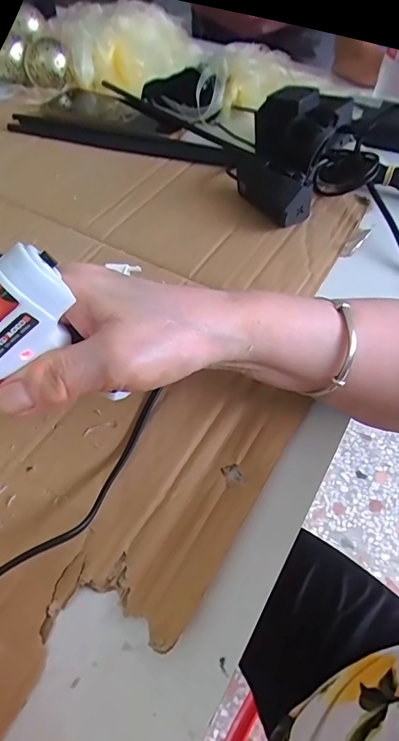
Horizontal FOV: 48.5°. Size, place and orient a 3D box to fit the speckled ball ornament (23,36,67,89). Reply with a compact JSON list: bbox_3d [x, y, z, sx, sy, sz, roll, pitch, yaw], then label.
[{"bbox_3d":[-0.192,-0.383,0.552,0.048,0.043,0.039,-16,56,-12],"label":"speckled ball ornament"}]

